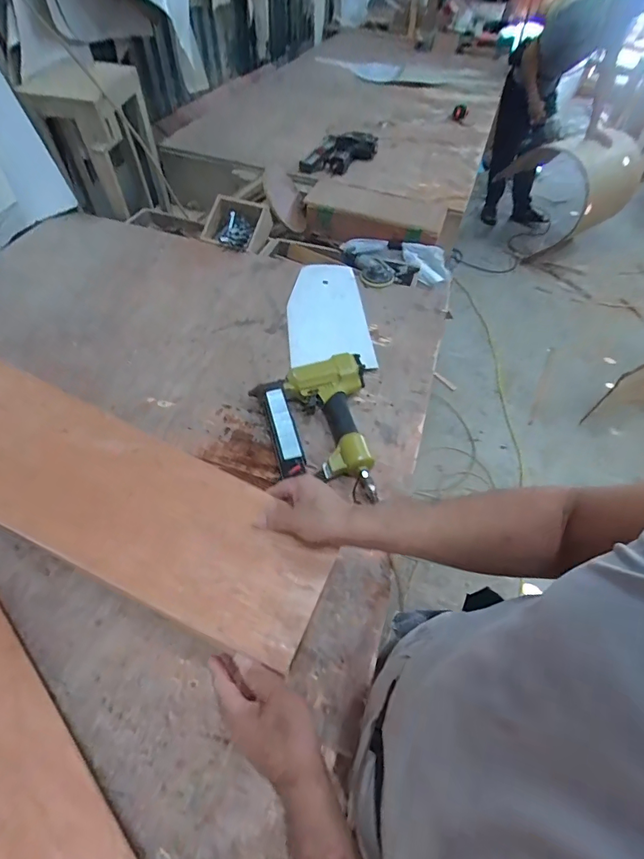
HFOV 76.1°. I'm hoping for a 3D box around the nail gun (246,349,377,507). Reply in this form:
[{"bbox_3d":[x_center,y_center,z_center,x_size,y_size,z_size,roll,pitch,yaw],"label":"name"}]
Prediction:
[{"bbox_3d":[-0.012,-0.005,0.783,0.220,0.069,0.297,-4,55,-8],"label":"nail gun"}]

